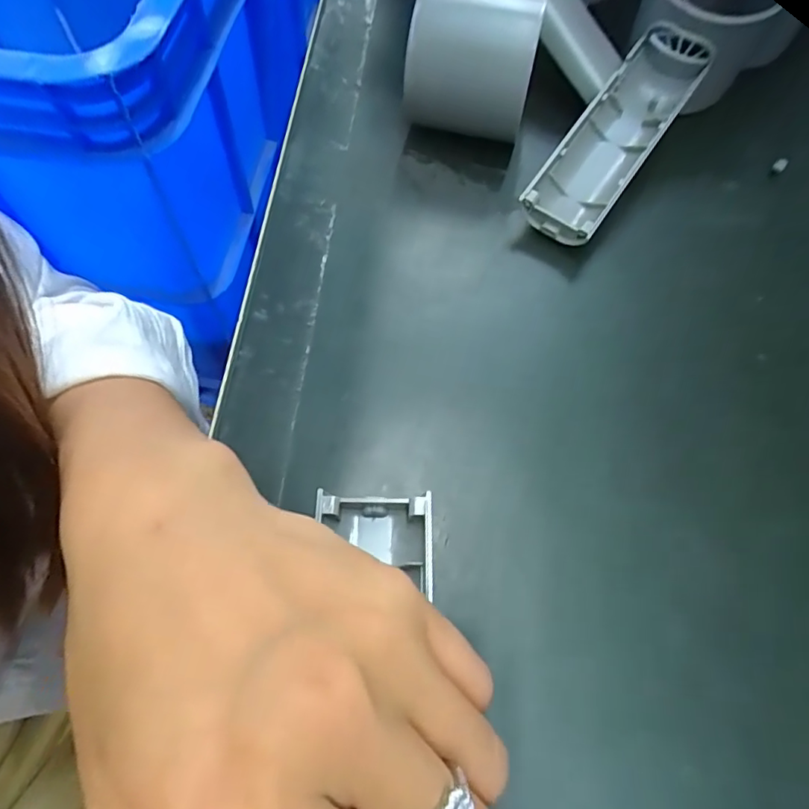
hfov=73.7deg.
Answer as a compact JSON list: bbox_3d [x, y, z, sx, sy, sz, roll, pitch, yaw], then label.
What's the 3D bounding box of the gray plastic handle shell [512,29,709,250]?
[{"bbox_3d":[0.091,-0.116,0.230,0.032,0.017,0.106,34,80,13],"label":"gray plastic handle shell"}]

